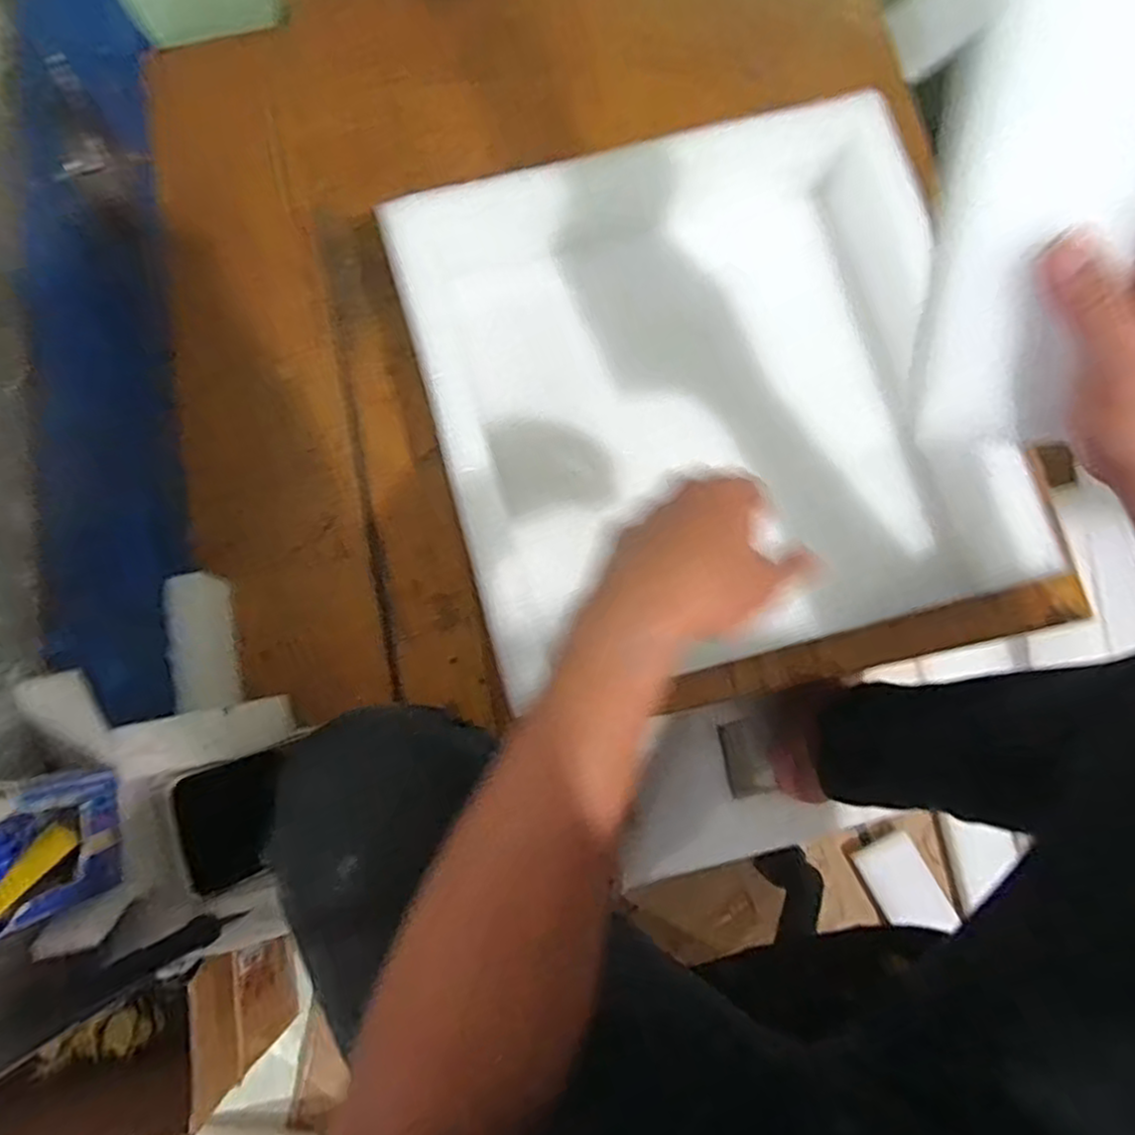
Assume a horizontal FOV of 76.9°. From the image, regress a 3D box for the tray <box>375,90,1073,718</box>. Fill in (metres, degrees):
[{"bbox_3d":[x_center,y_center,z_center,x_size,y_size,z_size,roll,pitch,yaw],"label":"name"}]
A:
[{"bbox_3d":[0.101,-0.139,0.589,0.406,0.108,0.426,-16,79,-4],"label":"tray"}]

